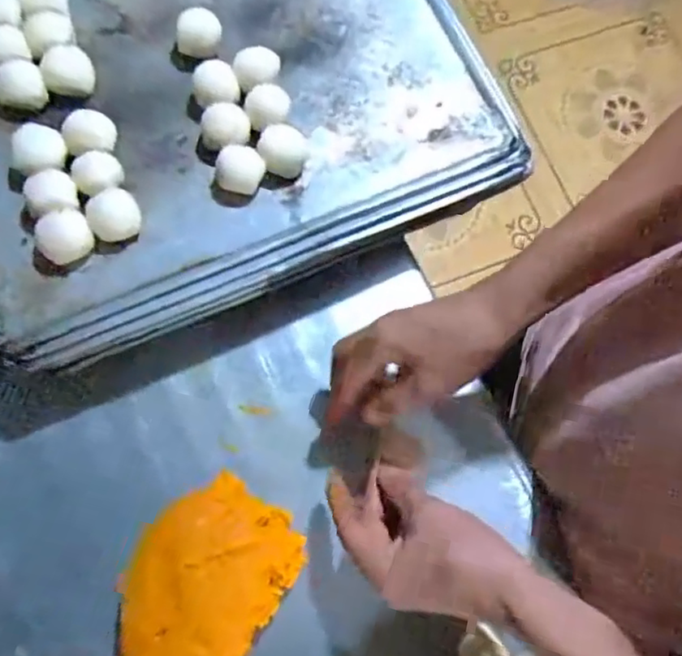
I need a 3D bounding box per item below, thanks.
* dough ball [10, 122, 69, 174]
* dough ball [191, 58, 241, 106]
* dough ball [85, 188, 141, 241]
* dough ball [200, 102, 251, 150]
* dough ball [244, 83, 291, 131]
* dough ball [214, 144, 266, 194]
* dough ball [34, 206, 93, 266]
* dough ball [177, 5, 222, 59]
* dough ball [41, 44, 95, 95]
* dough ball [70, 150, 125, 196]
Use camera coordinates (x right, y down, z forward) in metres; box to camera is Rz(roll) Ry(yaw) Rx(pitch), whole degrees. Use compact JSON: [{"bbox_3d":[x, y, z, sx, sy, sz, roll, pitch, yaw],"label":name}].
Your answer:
[{"bbox_3d":[-0.240,-0.139,0.484,0.038,0.027,0.041,0,76,-1],"label":"dough ball"},{"bbox_3d":[-0.105,-0.201,0.510,0.036,0.026,0.040,-19,78,-6],"label":"dough ball"},{"bbox_3d":[-0.177,-0.087,0.474,0.038,0.027,0.037,0,76,-1],"label":"dough ball"},{"bbox_3d":[-0.094,-0.162,0.501,0.038,0.027,0.039,0,76,-1],"label":"dough ball"},{"bbox_3d":[-0.061,-0.185,0.509,0.038,0.024,0.034,-6,77,-2],"label":"dough ball"},{"bbox_3d":[-0.082,-0.127,0.494,0.039,0.024,0.033,17,77,3],"label":"dough ball"},{"bbox_3d":[-0.211,-0.069,0.463,0.034,0.033,0.040,43,79,9],"label":"dough ball"},{"bbox_3d":[-0.122,-0.252,0.520,0.036,0.024,0.032,8,76,1],"label":"dough ball"},{"bbox_3d":[-0.225,-0.211,0.502,0.040,0.031,0.033,-30,79,-8],"label":"dough ball"},{"bbox_3d":[-0.193,-0.120,0.487,0.037,0.031,0.035,0,76,-1],"label":"dough ball"}]

